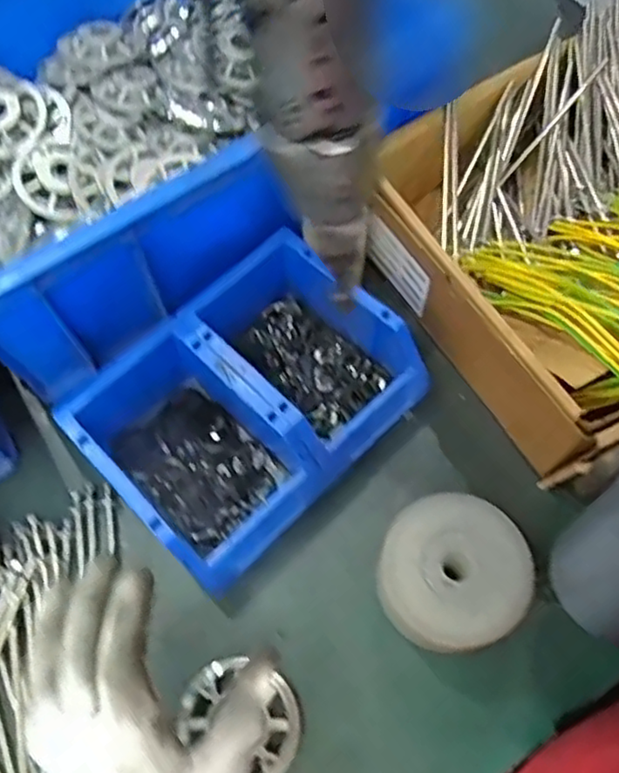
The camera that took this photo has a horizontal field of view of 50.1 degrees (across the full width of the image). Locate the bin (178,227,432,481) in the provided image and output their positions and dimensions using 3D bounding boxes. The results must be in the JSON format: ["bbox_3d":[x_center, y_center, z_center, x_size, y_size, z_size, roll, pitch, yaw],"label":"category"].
[{"bbox_3d":[-0.004,-0.025,0.482,0.164,0.066,0.105,42,75,17],"label":"bin"}]

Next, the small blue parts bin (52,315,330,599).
[{"bbox_3d":[-0.075,0.044,0.454,0.111,0.068,0.156,-43,72,-14],"label":"small blue parts bin"}]

